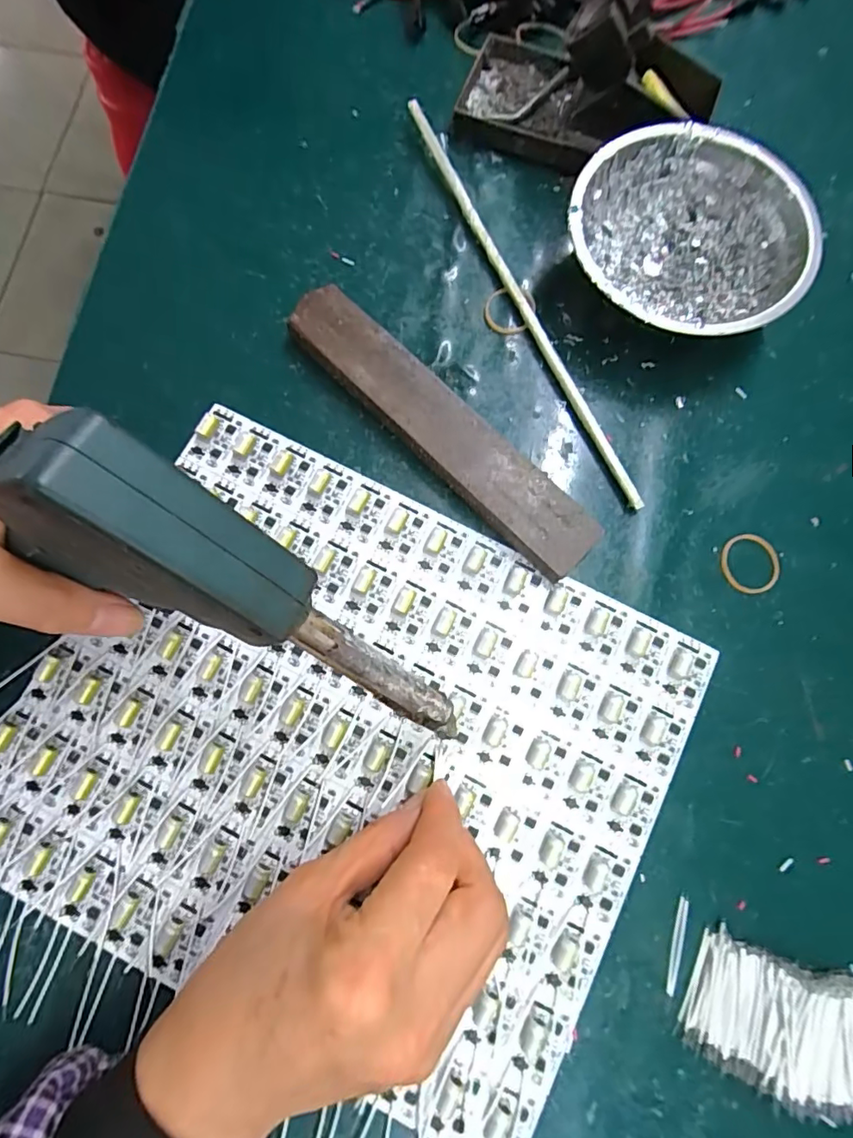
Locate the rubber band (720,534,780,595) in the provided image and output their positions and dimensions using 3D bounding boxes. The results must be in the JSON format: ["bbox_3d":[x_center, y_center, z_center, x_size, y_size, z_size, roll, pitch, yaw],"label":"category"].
[{"bbox_3d":[0.166,-0.003,0.266,0.030,0.004,0.031,0,78,-1],"label":"rubber band"}]

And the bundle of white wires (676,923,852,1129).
[{"bbox_3d":[0.158,0.196,0.221,0.089,0.015,0.054,20,79,3],"label":"bundle of white wires"}]

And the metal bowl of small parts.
[{"bbox_3d":[0.135,-0.169,0.281,0.121,0.041,0.115,0,78,-1],"label":"metal bowl of small parts"}]

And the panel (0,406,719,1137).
[{"bbox_3d":[-0.037,0.082,0.243,0.287,0.009,0.238,27,79,4],"label":"panel"}]

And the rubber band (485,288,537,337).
[{"bbox_3d":[0.047,-0.147,0.293,0.028,0.005,0.031,6,78,0],"label":"rubber band"}]

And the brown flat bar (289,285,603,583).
[{"bbox_3d":[0.006,-0.074,0.271,0.196,0.017,0.037,44,81,7],"label":"brown flat bar"}]

